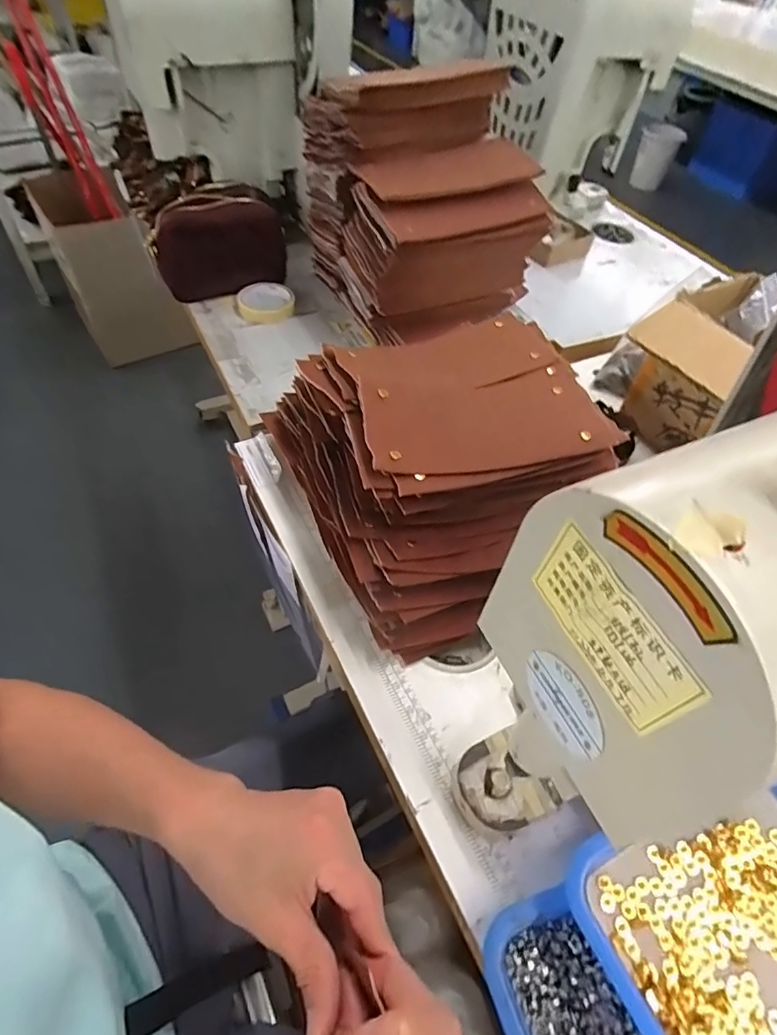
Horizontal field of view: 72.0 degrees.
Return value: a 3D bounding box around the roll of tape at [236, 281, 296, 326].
[{"bbox_3d":[-0.196,-0.345,0.857,0.088,0.026,0.092,2,53,-3],"label":"roll of tape"}]

